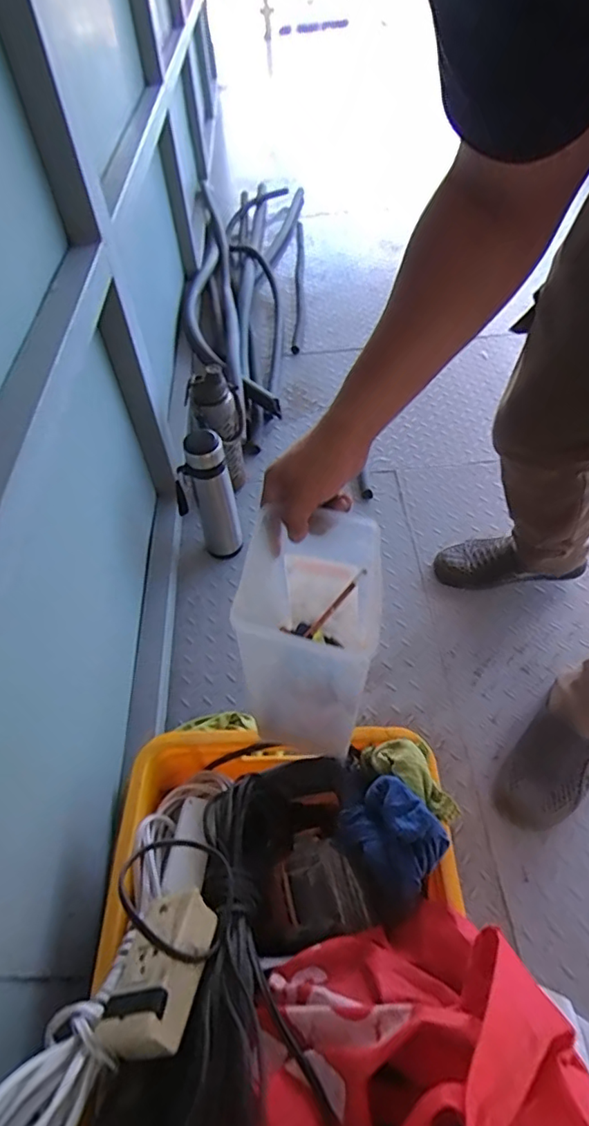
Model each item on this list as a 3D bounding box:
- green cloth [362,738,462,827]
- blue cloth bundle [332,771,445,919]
[{"bbox_3d":[0.138,0.234,0.607,0.118,0.039,0.060,32,60,26],"label":"green cloth"},{"bbox_3d":[0.102,0.293,0.564,0.092,0.061,0.109,-30,55,-18],"label":"blue cloth bundle"}]

